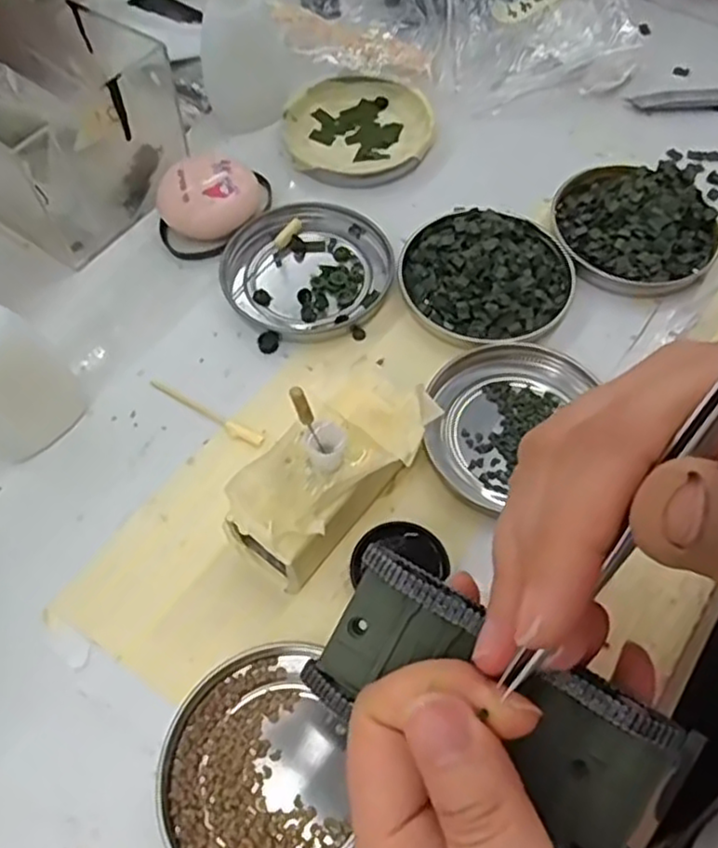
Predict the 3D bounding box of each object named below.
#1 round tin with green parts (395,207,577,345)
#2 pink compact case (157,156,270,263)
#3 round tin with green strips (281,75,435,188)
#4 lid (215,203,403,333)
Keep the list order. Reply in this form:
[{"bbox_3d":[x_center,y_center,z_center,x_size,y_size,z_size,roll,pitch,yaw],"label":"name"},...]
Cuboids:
[{"bbox_3d":[0.058,-0.070,0.324,0.076,0.016,0.073,0,61,0],"label":"round tin with green parts"},{"bbox_3d":[-0.071,-0.107,0.343,0.055,0.023,0.044,-10,61,-5],"label":"pink compact case"},{"bbox_3d":[-0.001,-0.158,0.379,0.078,0.012,0.076,0,61,0],"label":"round tin with green strips"},{"bbox_3d":[-0.025,-0.076,0.333,0.073,0.010,0.076,0,61,0],"label":"lid"}]

